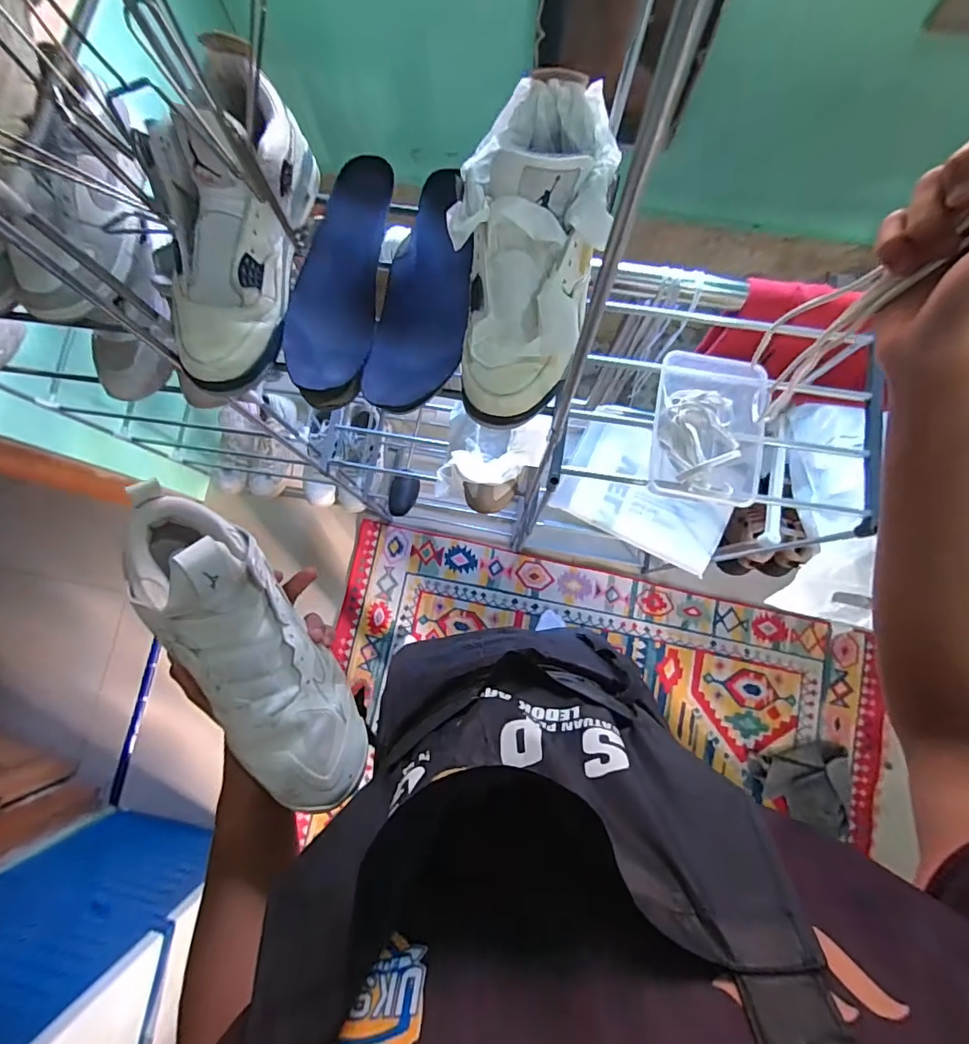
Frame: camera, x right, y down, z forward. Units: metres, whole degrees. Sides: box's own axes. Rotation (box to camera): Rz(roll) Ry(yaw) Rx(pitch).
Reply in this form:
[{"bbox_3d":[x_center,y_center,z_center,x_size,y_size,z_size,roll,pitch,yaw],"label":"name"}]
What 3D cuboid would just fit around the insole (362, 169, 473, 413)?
[{"bbox_3d":[-0.060,-0.233,0.494,0.091,0.034,0.267,9,82,3],"label":"insole"}]

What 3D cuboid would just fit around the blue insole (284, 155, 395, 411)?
[{"bbox_3d":[-0.152,-0.247,0.498,0.088,0.023,0.261,5,81,2],"label":"blue insole"}]

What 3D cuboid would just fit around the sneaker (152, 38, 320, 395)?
[{"bbox_3d":[-0.238,-0.269,0.452,0.111,0.116,0.271,18,82,4],"label":"sneaker"}]

